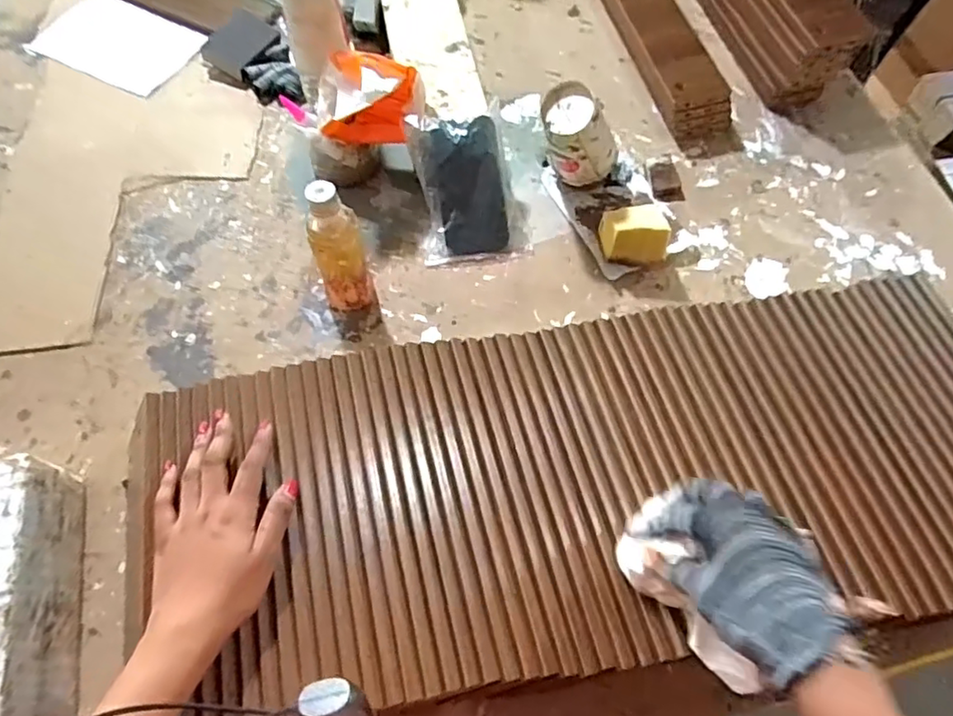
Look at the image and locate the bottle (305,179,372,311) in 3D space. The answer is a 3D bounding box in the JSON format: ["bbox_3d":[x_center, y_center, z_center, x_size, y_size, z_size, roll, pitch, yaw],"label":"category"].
[{"bbox_3d":[-0.147,-0.111,0.655,0.058,0.168,0.046,-15,62,-6],"label":"bottle"}]

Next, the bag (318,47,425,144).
[{"bbox_3d":[-0.128,-0.312,0.753,0.130,0.107,0.091,-11,61,-2],"label":"bag"}]

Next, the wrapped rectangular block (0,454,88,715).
[{"bbox_3d":[-0.404,0.205,0.504,0.109,0.103,0.223,-16,61,-4],"label":"wrapped rectangular block"}]

